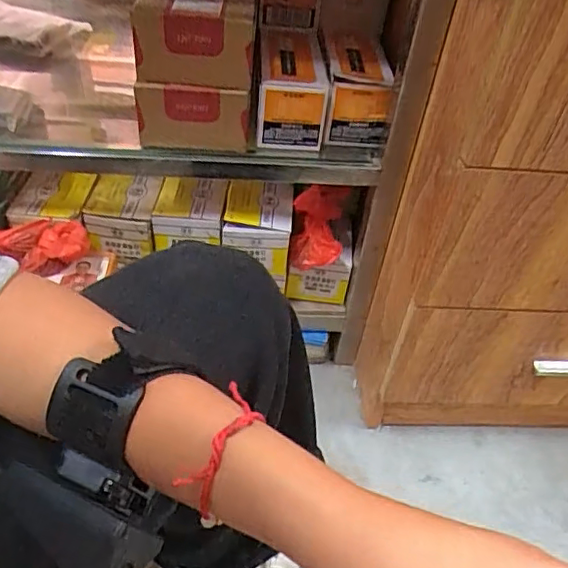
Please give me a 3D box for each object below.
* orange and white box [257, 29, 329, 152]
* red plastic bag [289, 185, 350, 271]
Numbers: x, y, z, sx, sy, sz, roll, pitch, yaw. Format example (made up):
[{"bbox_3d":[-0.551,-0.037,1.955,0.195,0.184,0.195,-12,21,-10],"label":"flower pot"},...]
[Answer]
[{"bbox_3d":[0.006,-0.234,0.671,0.073,0.080,0.162,3,43,-5],"label":"orange and white box"},{"bbox_3d":[0.043,-0.074,0.739,0.068,0.074,0.097,11,71,7],"label":"red plastic bag"}]

